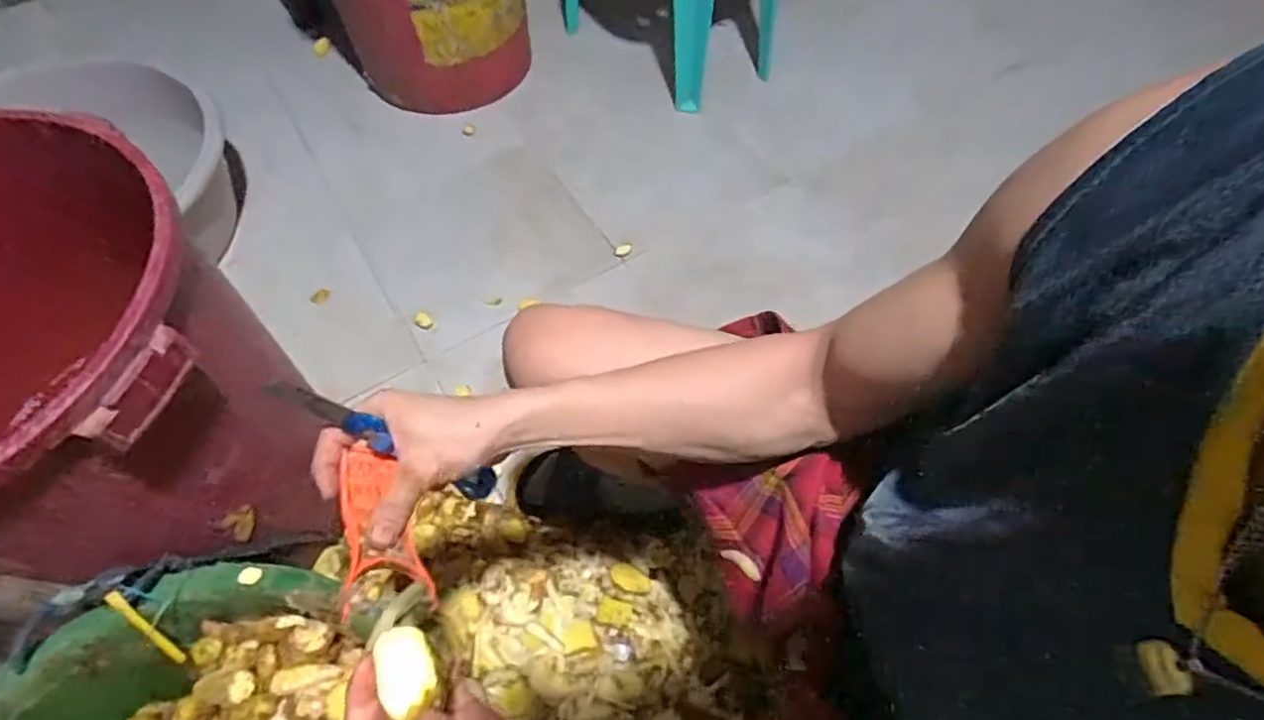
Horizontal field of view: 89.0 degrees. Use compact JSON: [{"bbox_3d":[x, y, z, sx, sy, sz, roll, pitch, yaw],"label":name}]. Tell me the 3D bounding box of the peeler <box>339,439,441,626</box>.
[{"bbox_3d":[-0.166,0.112,0.431,0.054,0.010,0.115,5,47,-32],"label":"peeler"}]

